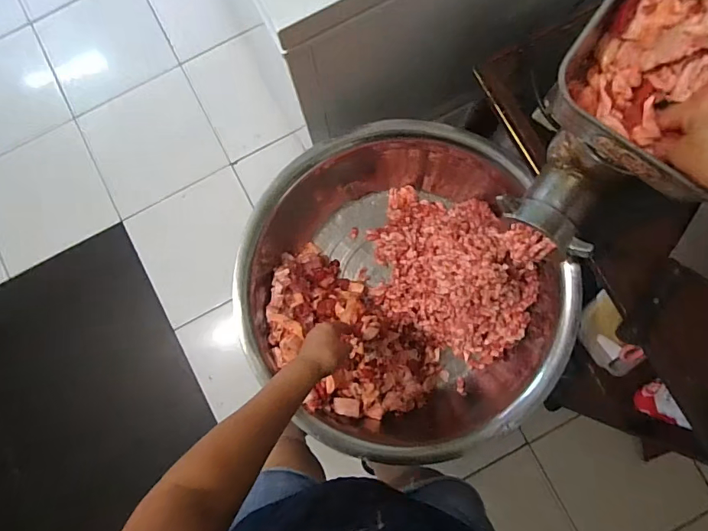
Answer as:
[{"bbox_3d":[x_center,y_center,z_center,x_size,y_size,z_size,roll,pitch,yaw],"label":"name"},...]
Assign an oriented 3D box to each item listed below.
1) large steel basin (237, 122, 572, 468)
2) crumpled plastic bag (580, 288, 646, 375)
[{"bbox_3d":[0.080,0.041,0.879,0.549,0.240,0.599,0,82,2],"label":"large steel basin"},{"bbox_3d":[0.498,0.140,0.876,0.075,0.078,0.162,-29,82,-2],"label":"crumpled plastic bag"}]

